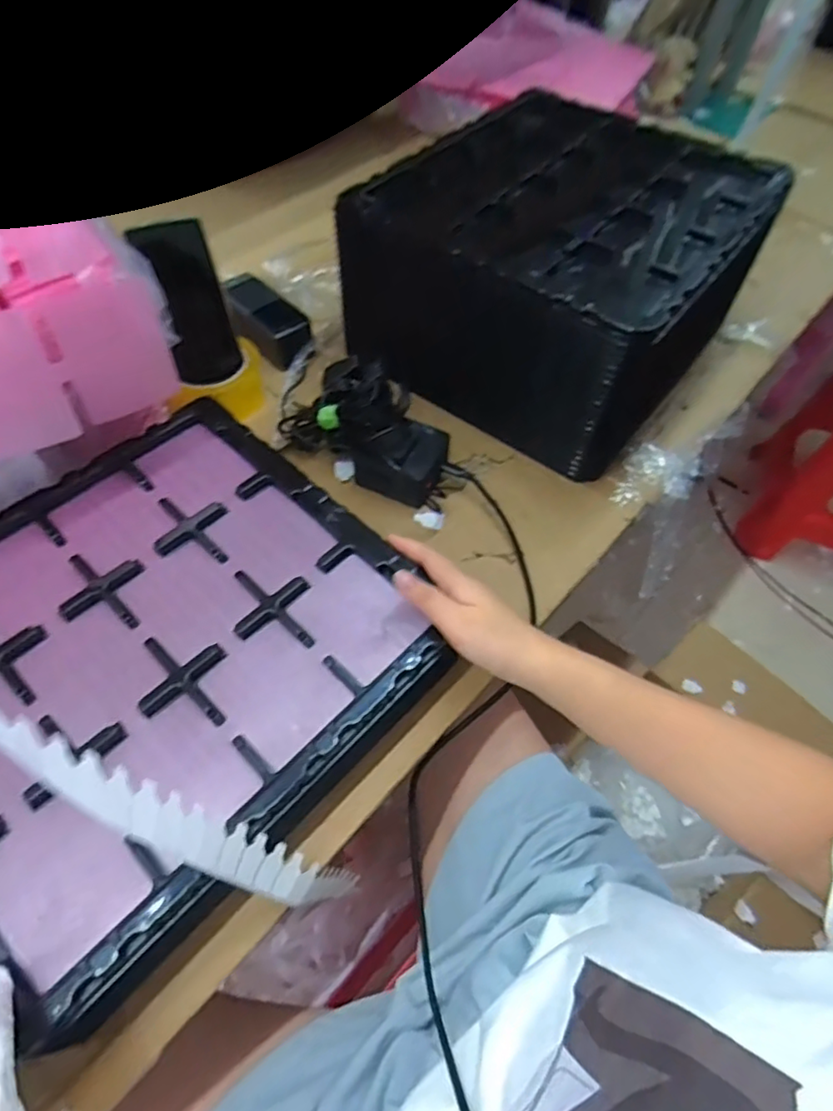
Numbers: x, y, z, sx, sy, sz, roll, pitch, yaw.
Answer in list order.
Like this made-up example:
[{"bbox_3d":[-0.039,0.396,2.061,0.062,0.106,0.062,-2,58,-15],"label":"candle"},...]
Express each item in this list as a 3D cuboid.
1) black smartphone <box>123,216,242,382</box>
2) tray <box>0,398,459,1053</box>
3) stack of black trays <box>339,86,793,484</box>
[{"bbox_3d":[-0.233,-0.262,0.622,0.068,0.151,0.008,-27,26,-26],"label":"black smartphone"},{"bbox_3d":[-0.200,0.063,0.445,0.342,0.035,0.367,39,63,20],"label":"tray"},{"bbox_3d":[0.170,-0.359,0.694,0.353,0.164,0.454,32,61,17],"label":"stack of black trays"}]

